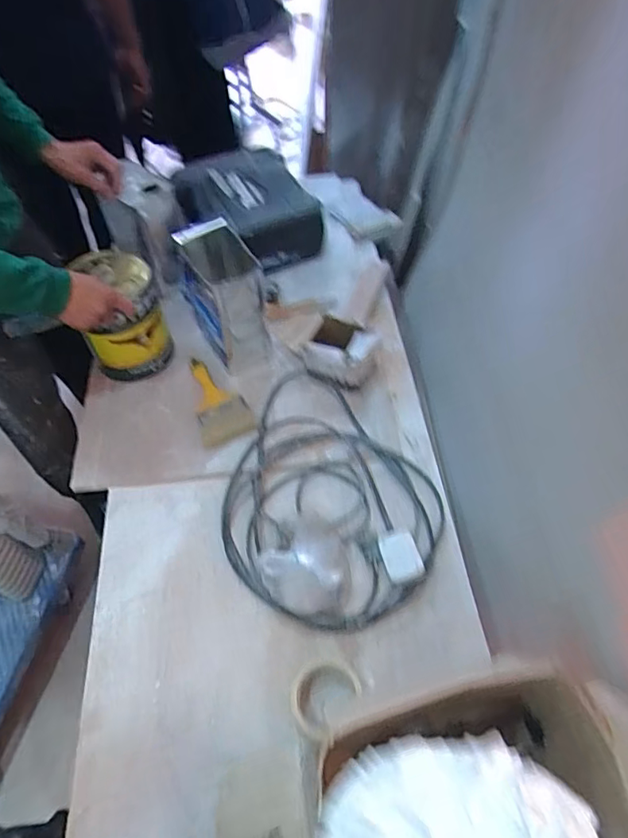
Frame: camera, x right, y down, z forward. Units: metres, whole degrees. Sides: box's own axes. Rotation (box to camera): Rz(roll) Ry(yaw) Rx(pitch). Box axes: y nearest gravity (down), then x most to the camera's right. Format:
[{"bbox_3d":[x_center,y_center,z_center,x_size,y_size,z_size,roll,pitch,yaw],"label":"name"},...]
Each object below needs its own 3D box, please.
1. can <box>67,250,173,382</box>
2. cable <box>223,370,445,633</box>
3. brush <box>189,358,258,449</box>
[{"bbox_3d":[-0.386,-0.207,1.087,0.140,0.214,0.176,-12,55,-6],"label":"can"},{"bbox_3d":[0.007,0.135,0.934,0.452,0.066,0.392,37,69,22],"label":"cable"},{"bbox_3d":[-0.191,-0.044,1.074,0.103,0.027,0.215,-16,56,-8],"label":"brush"}]

